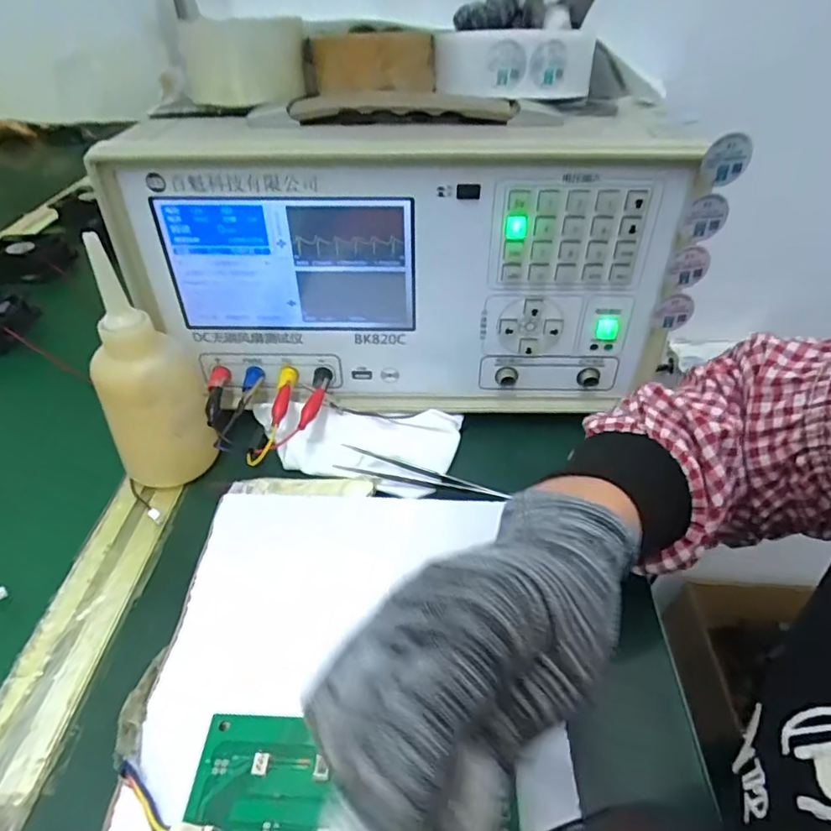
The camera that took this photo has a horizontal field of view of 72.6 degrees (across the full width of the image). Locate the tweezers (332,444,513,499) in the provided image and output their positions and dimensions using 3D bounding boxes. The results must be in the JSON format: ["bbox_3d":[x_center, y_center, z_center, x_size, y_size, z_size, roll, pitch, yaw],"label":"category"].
[{"bbox_3d":[0.004,0.040,0.380,0.116,0.009,0.018,9,43,13],"label":"tweezers"}]

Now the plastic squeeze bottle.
[{"bbox_3d":[-0.171,-0.025,0.360,0.061,0.150,0.061,-18,44,-17],"label":"plastic squeeze bottle"}]

